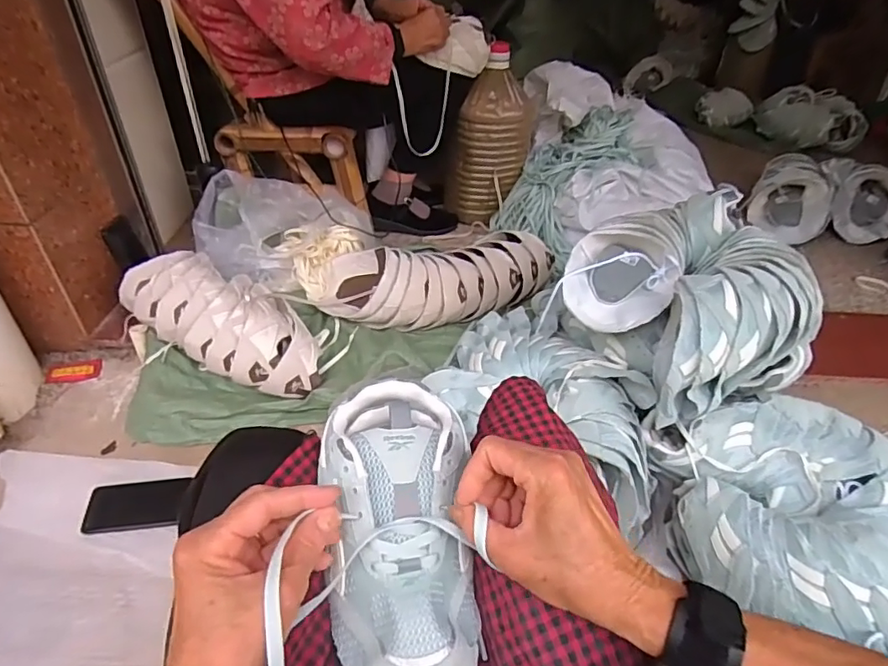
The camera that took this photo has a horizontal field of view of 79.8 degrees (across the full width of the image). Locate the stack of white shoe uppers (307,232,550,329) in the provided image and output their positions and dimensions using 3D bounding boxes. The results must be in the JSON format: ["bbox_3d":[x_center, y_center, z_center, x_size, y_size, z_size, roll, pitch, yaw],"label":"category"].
[{"bbox_3d":[-0.025,-0.110,1.078,0.493,0.107,0.181,-4,40,-8],"label":"stack of white shoe uppers"}]

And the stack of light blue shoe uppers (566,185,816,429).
[{"bbox_3d":[0.387,-0.043,0.844,0.355,0.193,0.317,-21,45,-26],"label":"stack of light blue shoe uppers"}]

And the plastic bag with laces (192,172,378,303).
[{"bbox_3d":[-0.355,-0.226,1.150,0.392,0.173,0.200,9,40,8],"label":"plastic bag with laces"}]

